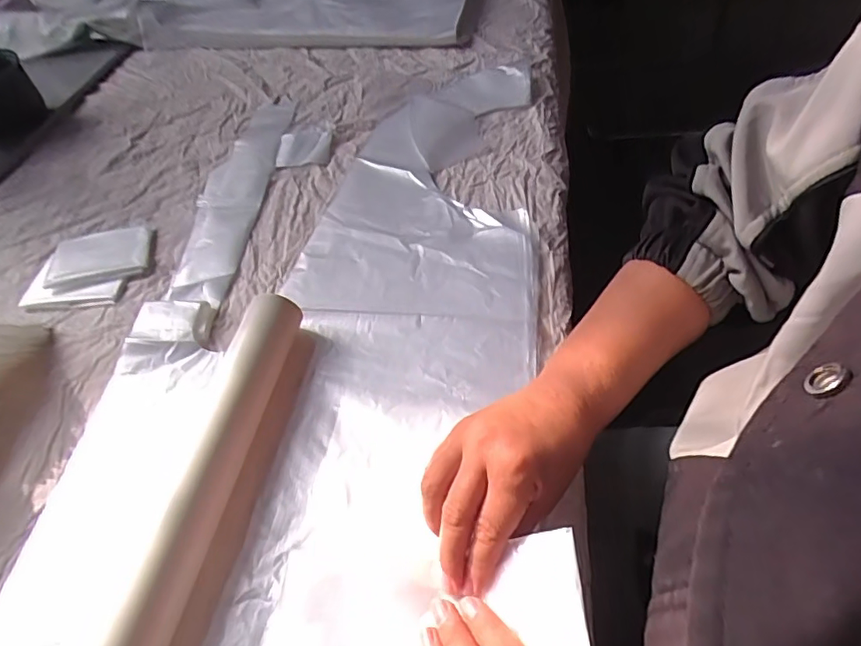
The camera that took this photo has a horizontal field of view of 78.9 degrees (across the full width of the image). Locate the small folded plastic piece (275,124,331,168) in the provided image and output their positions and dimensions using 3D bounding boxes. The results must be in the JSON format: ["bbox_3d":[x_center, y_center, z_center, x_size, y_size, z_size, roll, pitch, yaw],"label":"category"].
[{"bbox_3d":[-0.138,-0.196,0.575,0.055,0.007,0.067,-5,51,0],"label":"small folded plastic piece"}]

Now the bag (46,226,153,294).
[{"bbox_3d":[-0.302,-0.060,0.478,0.086,0.011,0.067,-15,52,-7],"label":"bag"}]

